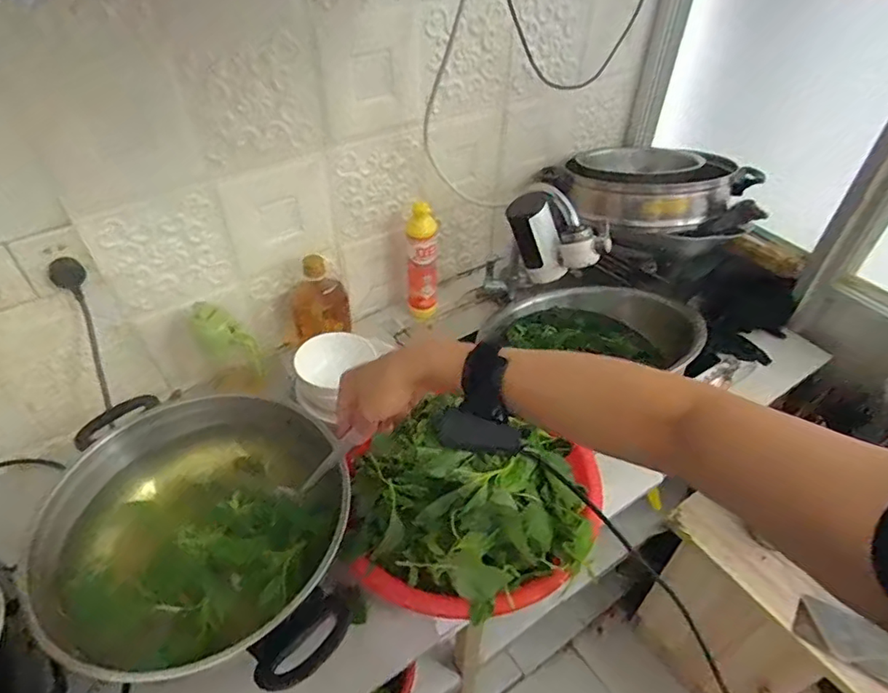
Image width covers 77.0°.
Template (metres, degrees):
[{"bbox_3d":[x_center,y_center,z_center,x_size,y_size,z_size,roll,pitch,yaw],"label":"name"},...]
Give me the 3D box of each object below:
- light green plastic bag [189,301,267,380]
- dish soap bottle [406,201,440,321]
[{"bbox_3d":[-0.333,-0.010,0.868,0.143,0.054,0.051,43,43,-19],"label":"light green plastic bag"},{"bbox_3d":[-0.041,-0.155,1.073,0.055,0.264,0.067,-3,44,-4],"label":"dish soap bottle"}]

